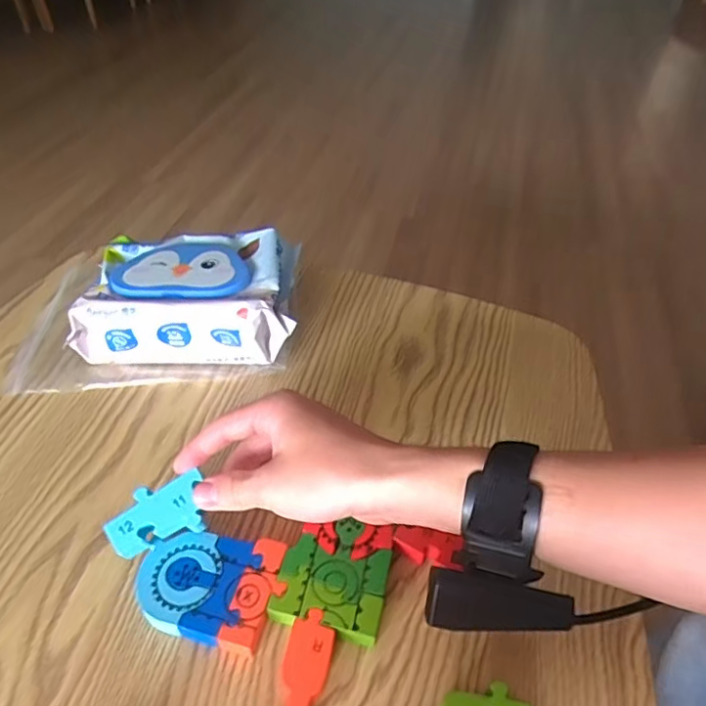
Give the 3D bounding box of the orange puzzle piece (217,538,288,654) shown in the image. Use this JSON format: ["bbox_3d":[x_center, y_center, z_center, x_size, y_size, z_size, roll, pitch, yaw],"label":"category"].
[{"bbox_3d":[-0.055,0.143,0.341,0.026,0.017,0.062,14,46,13],"label":"orange puzzle piece"}]

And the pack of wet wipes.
[{"bbox_3d":[-0.136,-0.046,0.497,0.174,0.069,0.116,2,44,1],"label":"pack of wet wipes"}]

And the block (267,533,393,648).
[{"bbox_3d":[-0.013,0.141,0.344,0.063,0.016,0.054,10,45,9],"label":"block"}]

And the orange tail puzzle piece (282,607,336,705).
[{"bbox_3d":[-0.027,0.176,0.308,0.024,0.017,0.069,10,45,9],"label":"orange tail puzzle piece"}]

